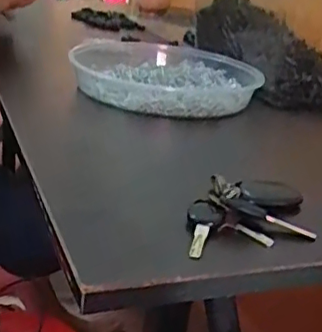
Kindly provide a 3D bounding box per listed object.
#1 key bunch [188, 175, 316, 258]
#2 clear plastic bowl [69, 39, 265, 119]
[{"bbox_3d":[0.065,0.036,0.427,0.091,0.020,0.098,6,22,-4],"label":"key bunch"},{"bbox_3d":[0.005,-0.118,0.769,0.239,0.039,0.231,7,22,-2],"label":"clear plastic bowl"}]

